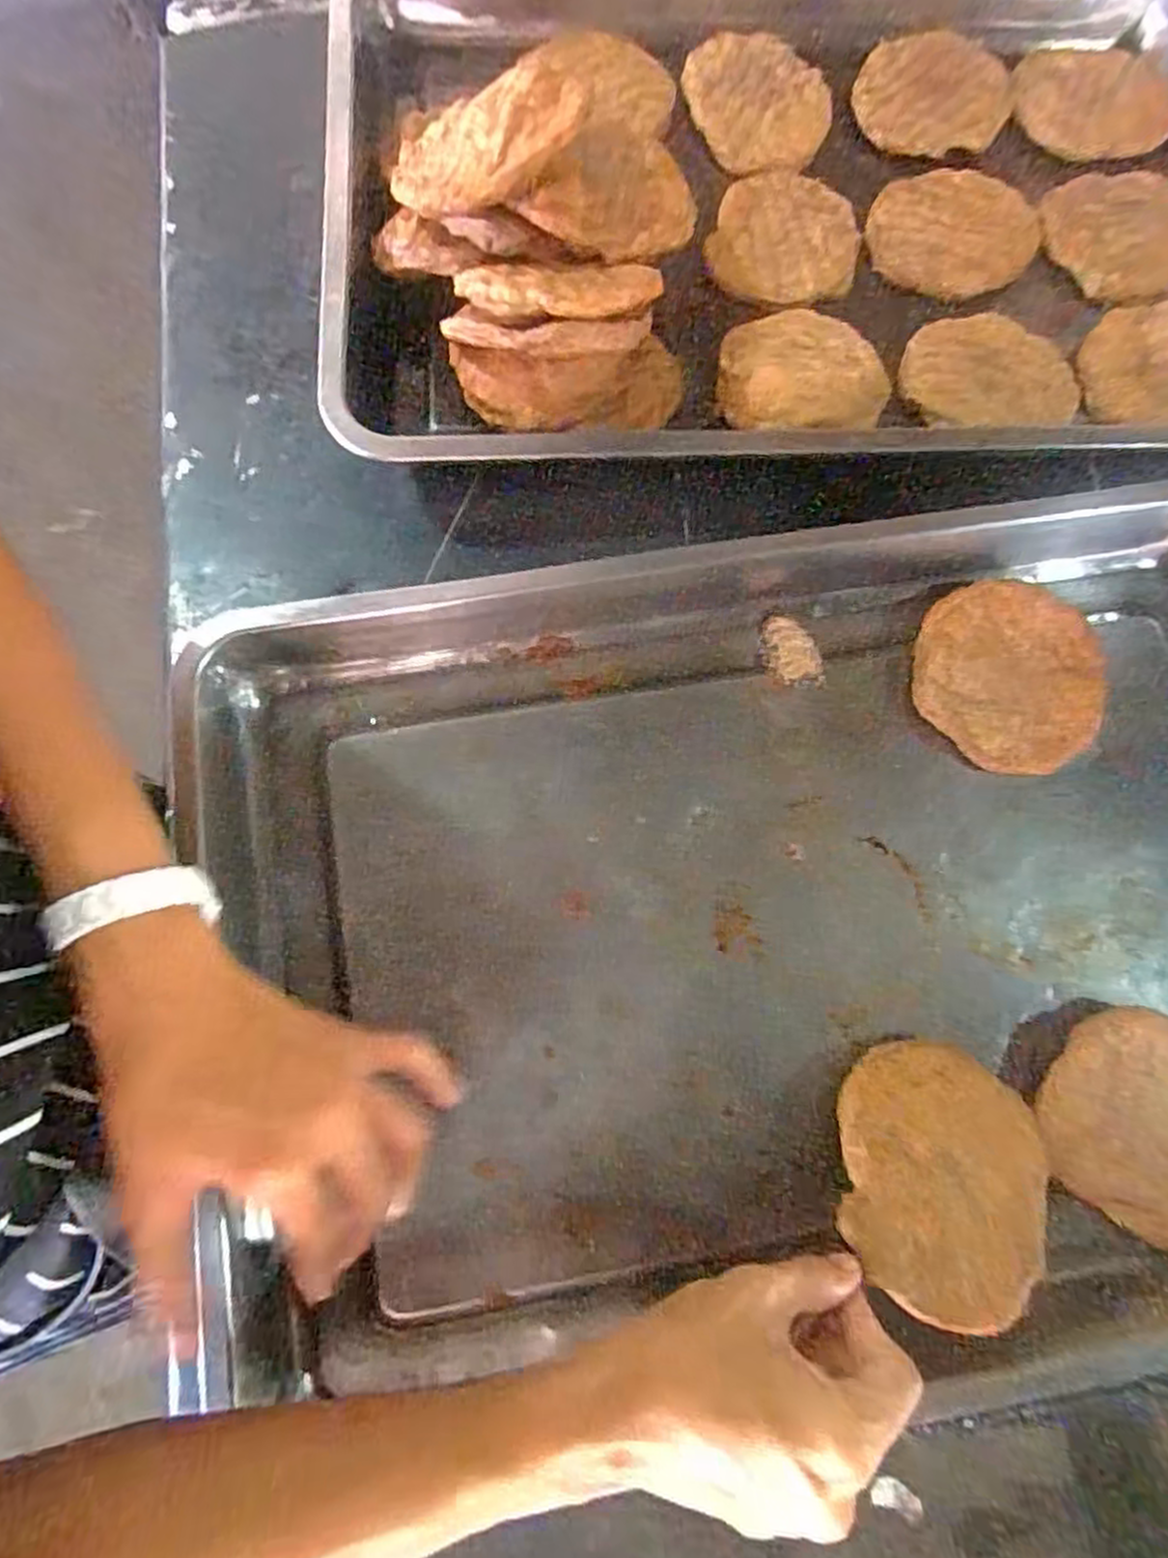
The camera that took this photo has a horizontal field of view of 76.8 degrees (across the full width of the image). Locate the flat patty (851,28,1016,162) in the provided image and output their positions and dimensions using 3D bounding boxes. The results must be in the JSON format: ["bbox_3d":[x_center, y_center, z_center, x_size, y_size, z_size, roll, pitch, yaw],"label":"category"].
[{"bbox_3d":[0.243,-0.473,0.506,0.110,0.009,0.089,-4,77,-2],"label":"flat patty"}]

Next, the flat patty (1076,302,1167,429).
[{"bbox_3d":[0.365,-0.255,0.455,0.102,0.015,0.092,13,88,13],"label":"flat patty"}]

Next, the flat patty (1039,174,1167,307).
[{"bbox_3d":[0.366,-0.368,0.495,0.121,0.021,0.100,-44,81,-9],"label":"flat patty"}]

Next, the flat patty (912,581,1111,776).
[{"bbox_3d":[0.235,-0.057,0.408,0.103,0.019,0.101,0,77,-1],"label":"flat patty"}]

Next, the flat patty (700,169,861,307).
[{"bbox_3d":[0.132,-0.351,0.473,0.093,0.009,0.102,21,78,4],"label":"flat patty"}]

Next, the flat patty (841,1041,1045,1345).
[{"bbox_3d":[0.157,0.174,0.326,0.086,0.005,0.107,21,58,12],"label":"flat patty"}]

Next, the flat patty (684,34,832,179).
[{"bbox_3d":[0.117,-0.460,0.499,0.094,0.012,0.108,-20,78,-5],"label":"flat patty"}]

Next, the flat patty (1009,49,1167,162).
[{"bbox_3d":[0.358,-0.482,0.522,0.114,0.011,0.106,0,77,-1],"label":"flat patty"}]

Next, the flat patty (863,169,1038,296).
[{"bbox_3d":[0.242,-0.359,0.481,0.105,0.006,0.090,18,78,3],"label":"flat patty"}]

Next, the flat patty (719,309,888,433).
[{"bbox_3d":[0.130,-0.242,0.438,0.095,0.022,0.090,8,77,1],"label":"flat patty"}]

